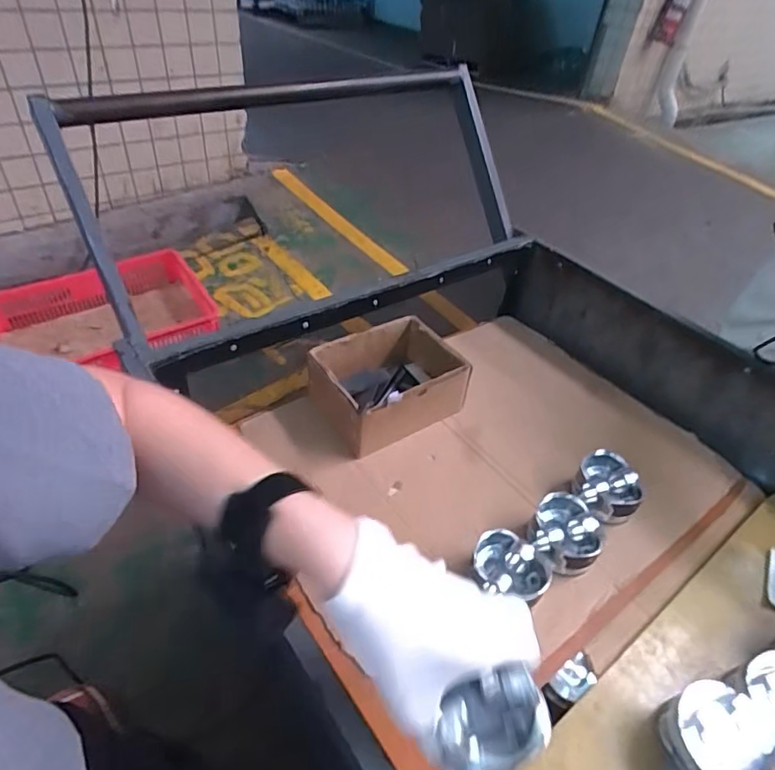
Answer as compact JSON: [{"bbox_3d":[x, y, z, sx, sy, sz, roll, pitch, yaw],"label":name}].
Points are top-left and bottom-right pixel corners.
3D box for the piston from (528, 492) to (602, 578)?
[{"bbox_3d":[0.216,0.185,0.636,0.082,0.054,0.080,3,42,-3],"label":"piston"}]

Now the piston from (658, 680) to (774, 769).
[{"bbox_3d":[0.301,0.327,0.487,0.077,0.058,0.075,3,42,-3],"label":"piston"}]

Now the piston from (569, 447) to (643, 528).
[{"bbox_3d":[0.290,0.138,0.690,0.081,0.052,0.074,3,42,-3],"label":"piston"}]

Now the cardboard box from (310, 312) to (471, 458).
[{"bbox_3d":[0.005,-0.003,0.795,0.208,0.098,0.152,-19,48,-25],"label":"cardboard box"}]

